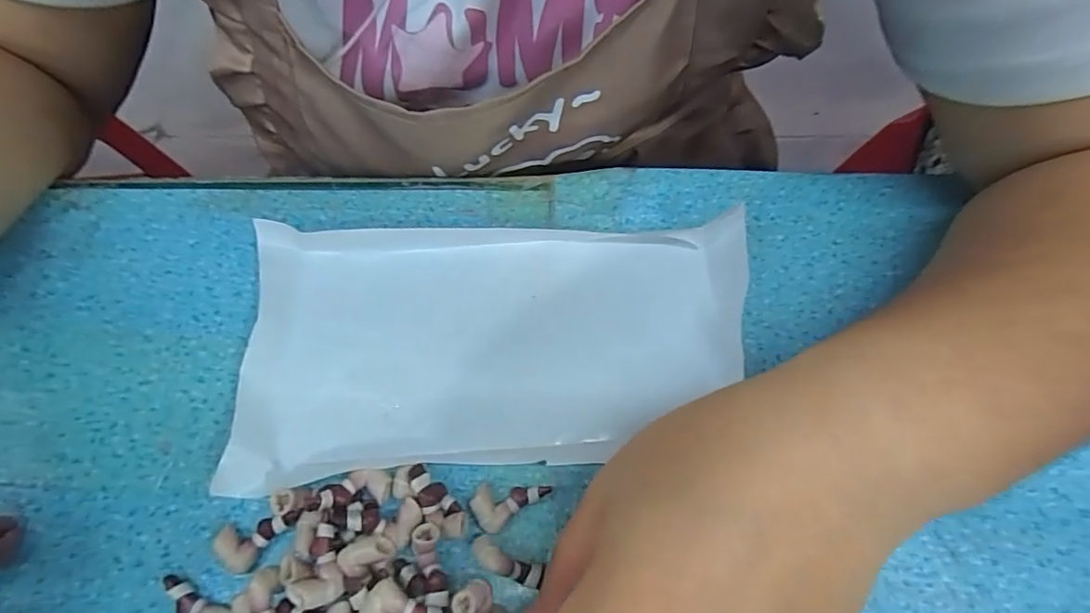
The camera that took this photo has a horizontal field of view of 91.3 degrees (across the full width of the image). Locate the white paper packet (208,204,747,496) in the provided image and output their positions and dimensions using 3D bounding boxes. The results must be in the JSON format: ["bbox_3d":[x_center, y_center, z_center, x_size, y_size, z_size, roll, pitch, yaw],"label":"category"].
[{"bbox_3d":[-0.018,0.008,0.216,0.196,0.019,0.105,-4,65,-3],"label":"white paper packet"}]

